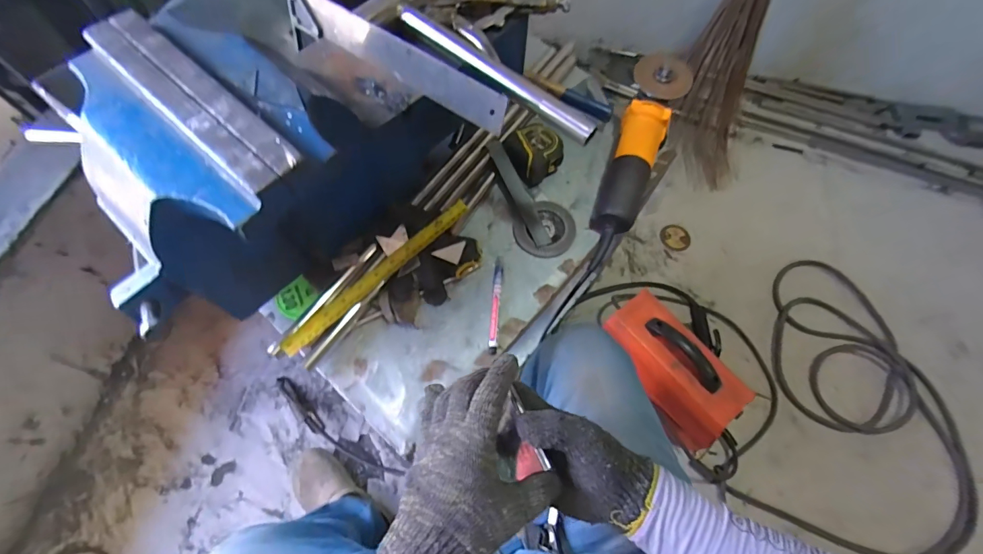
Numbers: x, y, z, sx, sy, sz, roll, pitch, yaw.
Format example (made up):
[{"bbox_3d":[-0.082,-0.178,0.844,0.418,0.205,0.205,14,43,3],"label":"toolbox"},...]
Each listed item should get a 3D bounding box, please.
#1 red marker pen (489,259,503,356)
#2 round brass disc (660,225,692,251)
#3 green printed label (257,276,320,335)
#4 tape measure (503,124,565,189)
[{"bbox_3d":[0.006,0.034,0.566,0.012,0.008,0.136,6,65,0],"label":"red marker pen"},{"bbox_3d":[0.554,-0.119,1.274,0.089,0.008,0.093,1,65,-2],"label":"round brass disc"},{"bbox_3d":[-0.262,0.035,0.557,0.049,0.010,0.069,42,70,15],"label":"green printed label"},{"bbox_3d":[0.065,-0.190,0.646,0.075,0.040,0.084,-28,70,-15],"label":"tape measure"}]

